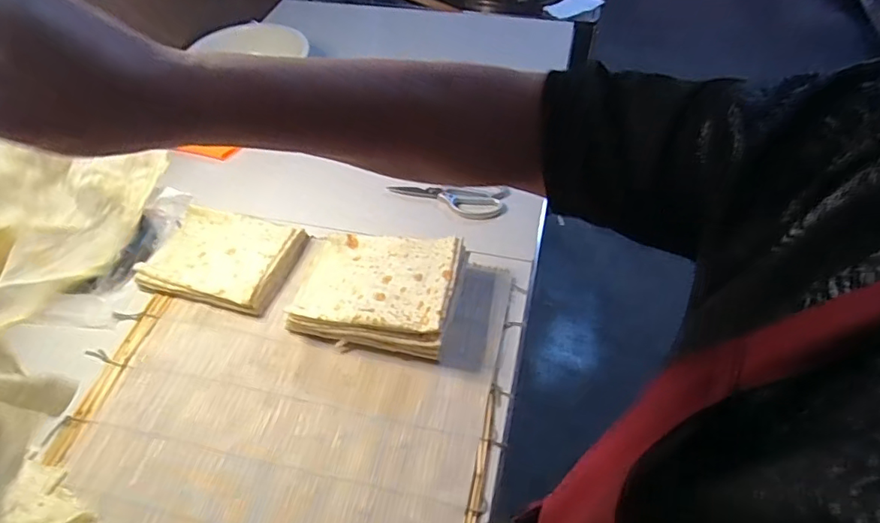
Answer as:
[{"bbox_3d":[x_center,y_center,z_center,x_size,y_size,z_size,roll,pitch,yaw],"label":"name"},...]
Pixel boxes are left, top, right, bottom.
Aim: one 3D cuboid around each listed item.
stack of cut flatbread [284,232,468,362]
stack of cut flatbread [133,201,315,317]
[{"bbox_3d":[-0.092,0.035,0.739,0.233,0.078,0.170,9,51,9],"label":"stack of cut flatbread"},{"bbox_3d":[-0.341,-0.008,0.813,0.217,0.044,0.164,11,52,11],"label":"stack of cut flatbread"}]

